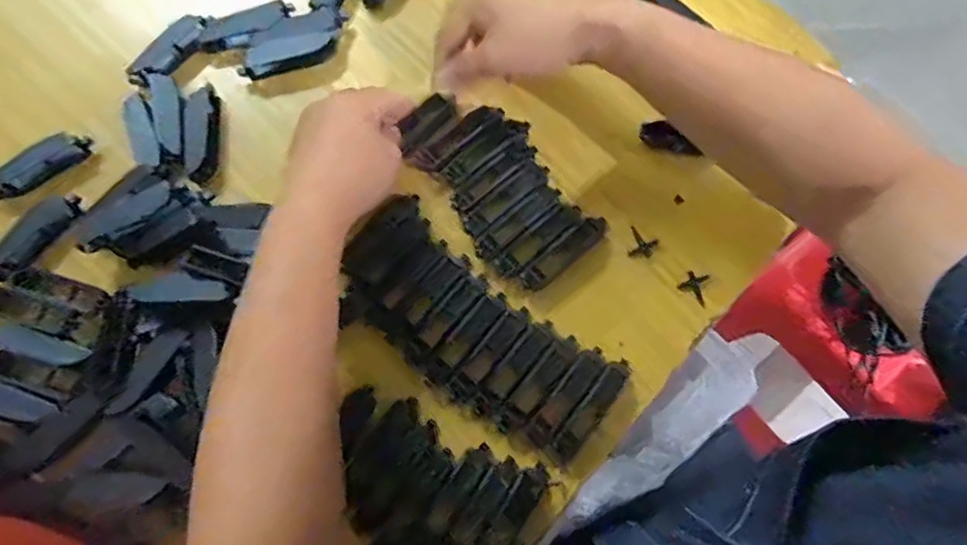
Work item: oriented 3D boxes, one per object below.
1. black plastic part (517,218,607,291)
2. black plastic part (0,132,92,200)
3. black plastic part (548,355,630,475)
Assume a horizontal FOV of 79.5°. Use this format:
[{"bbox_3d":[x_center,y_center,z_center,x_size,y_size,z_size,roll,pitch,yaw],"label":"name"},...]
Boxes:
[{"bbox_3d":[0.056,-0.014,0.401,0.073,0.004,0.018,-40,78,-10],"label":"black plastic part"},{"bbox_3d":[-0.317,-0.077,0.415,0.072,0.021,0.017,-31,76,-8],"label":"black plastic part"},{"bbox_3d":[0.068,0.089,0.372,0.016,0.006,0.078,35,77,9],"label":"black plastic part"}]

